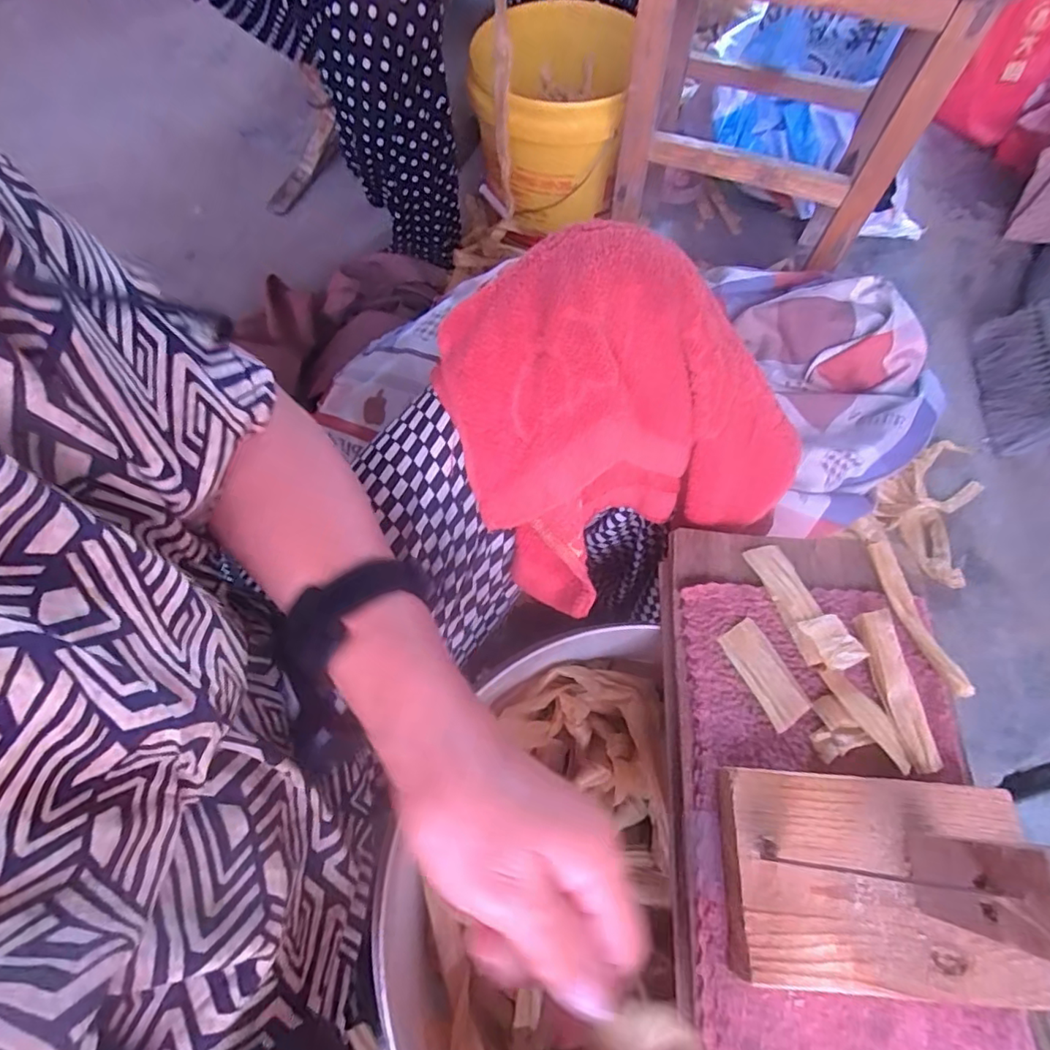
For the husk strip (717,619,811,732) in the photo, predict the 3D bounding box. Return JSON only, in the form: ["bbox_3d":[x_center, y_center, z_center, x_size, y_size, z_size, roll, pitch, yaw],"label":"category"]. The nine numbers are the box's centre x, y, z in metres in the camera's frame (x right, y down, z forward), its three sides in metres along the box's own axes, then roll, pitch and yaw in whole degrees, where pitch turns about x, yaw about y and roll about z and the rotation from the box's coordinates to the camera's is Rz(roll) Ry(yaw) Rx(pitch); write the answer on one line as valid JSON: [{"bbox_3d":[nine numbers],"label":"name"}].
[{"bbox_3d":[0.138,0.084,0.327,0.025,0.005,0.059,-25,67,-10],"label":"husk strip"}]

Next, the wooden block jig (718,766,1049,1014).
[{"bbox_3d":[0.172,0.150,0.229,0.149,0.111,0.090,4,65,3],"label":"wooden block jig"}]

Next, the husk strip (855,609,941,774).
[{"bbox_3d":[0.211,0.092,0.321,0.018,0.008,0.086,-5,65,-1],"label":"husk strip"}]

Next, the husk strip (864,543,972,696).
[{"bbox_3d":[0.233,0.053,0.340,0.015,0.011,0.097,-11,65,-4],"label":"husk strip"}]

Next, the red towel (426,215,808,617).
[{"bbox_3d":[0.054,-0.074,0.340,0.199,0.129,0.174,-29,68,-12],"label":"red towel"}]

